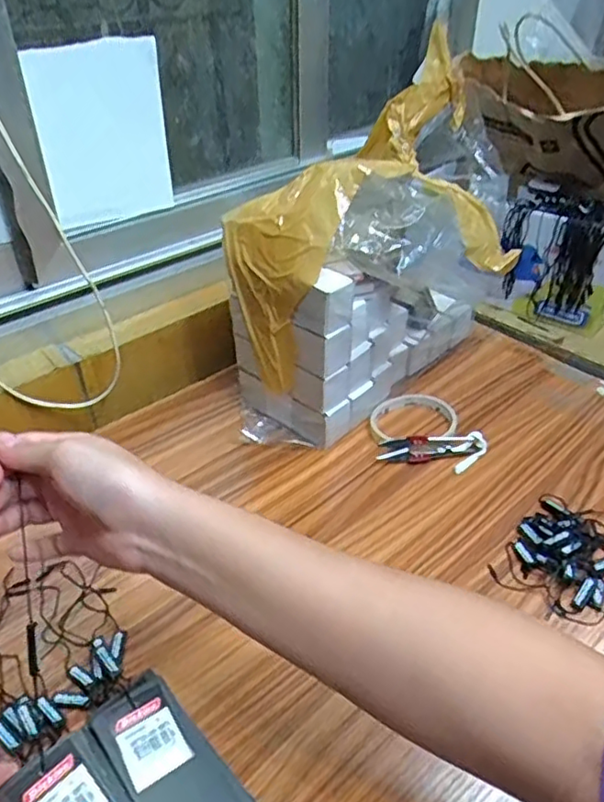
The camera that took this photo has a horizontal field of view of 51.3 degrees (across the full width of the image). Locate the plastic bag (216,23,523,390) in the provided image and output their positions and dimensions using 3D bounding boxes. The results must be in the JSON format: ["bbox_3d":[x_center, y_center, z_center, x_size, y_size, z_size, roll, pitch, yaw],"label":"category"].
[{"bbox_3d":[0.072,-0.161,0.591,0.319,0.175,0.161,-42,53,-14],"label":"plastic bag"}]

